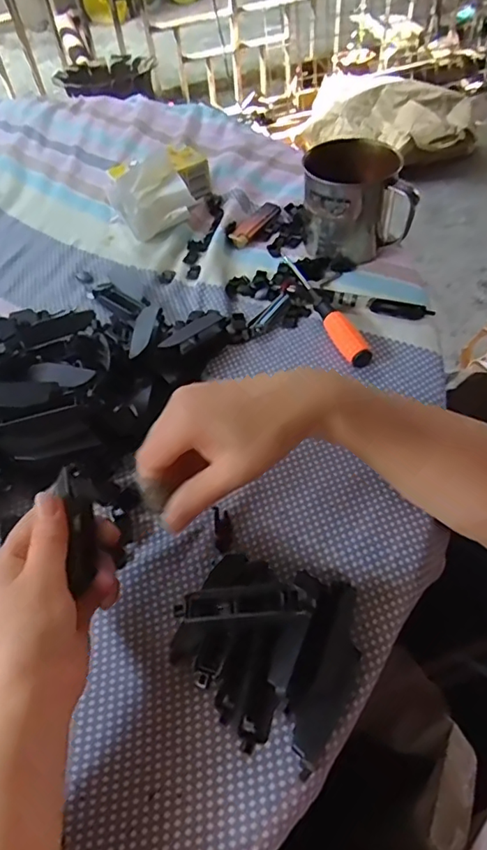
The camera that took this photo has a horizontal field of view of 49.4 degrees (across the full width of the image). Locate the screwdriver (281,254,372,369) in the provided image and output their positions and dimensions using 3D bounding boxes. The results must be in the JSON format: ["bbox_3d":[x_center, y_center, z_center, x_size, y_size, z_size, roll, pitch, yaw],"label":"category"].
[{"bbox_3d":[0.070,-0.110,0.484,0.015,0.018,0.157,-21,53,-10],"label":"screwdriver"}]

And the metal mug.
[{"bbox_3d":[0.110,-0.219,0.521,0.101,0.090,0.081,0,52,6],"label":"metal mug"}]

